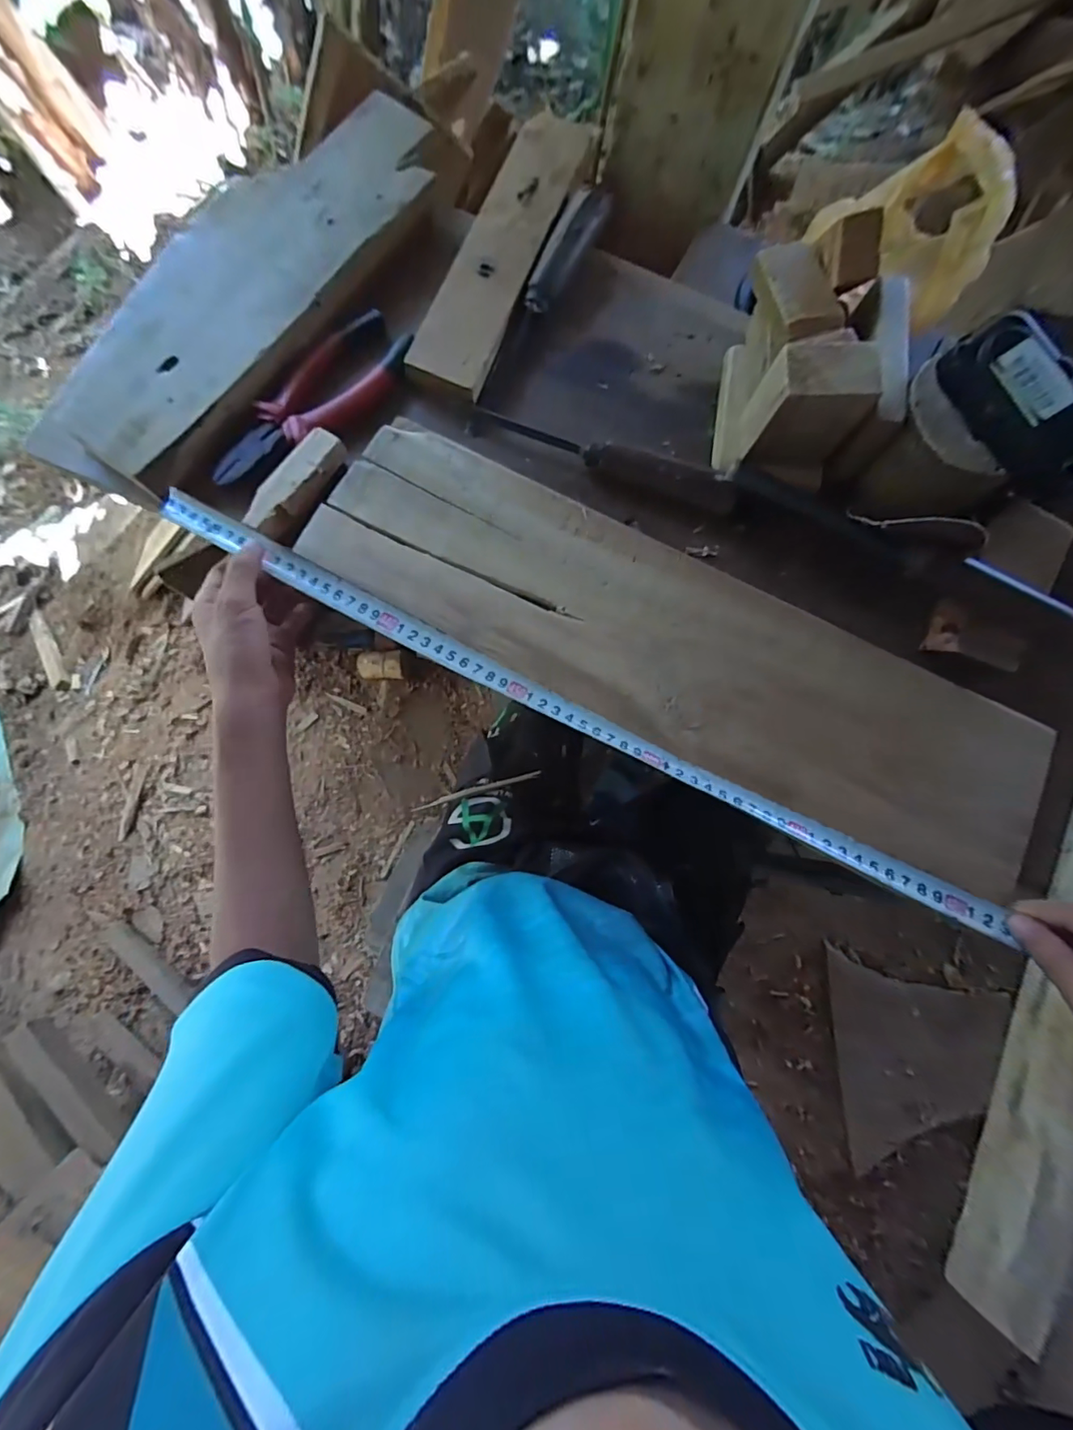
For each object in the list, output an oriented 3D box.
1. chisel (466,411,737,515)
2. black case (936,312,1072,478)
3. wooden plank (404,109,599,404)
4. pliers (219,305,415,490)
[{"bbox_3d":[0.049,-0.199,0.400,0.210,0.032,0.024,20,81,-2],"label":"chisel"},{"bbox_3d":[0.314,-0.206,0.338,0.043,0.037,0.103,-29,85,-8],"label":"black case"},{"bbox_3d":[-0.021,-0.384,0.422,0.067,0.015,0.289,21,80,-2],"label":"wooden plank"},{"bbox_3d":[-0.167,-0.236,0.395,0.063,0.017,0.178,39,80,1],"label":"pliers"}]

